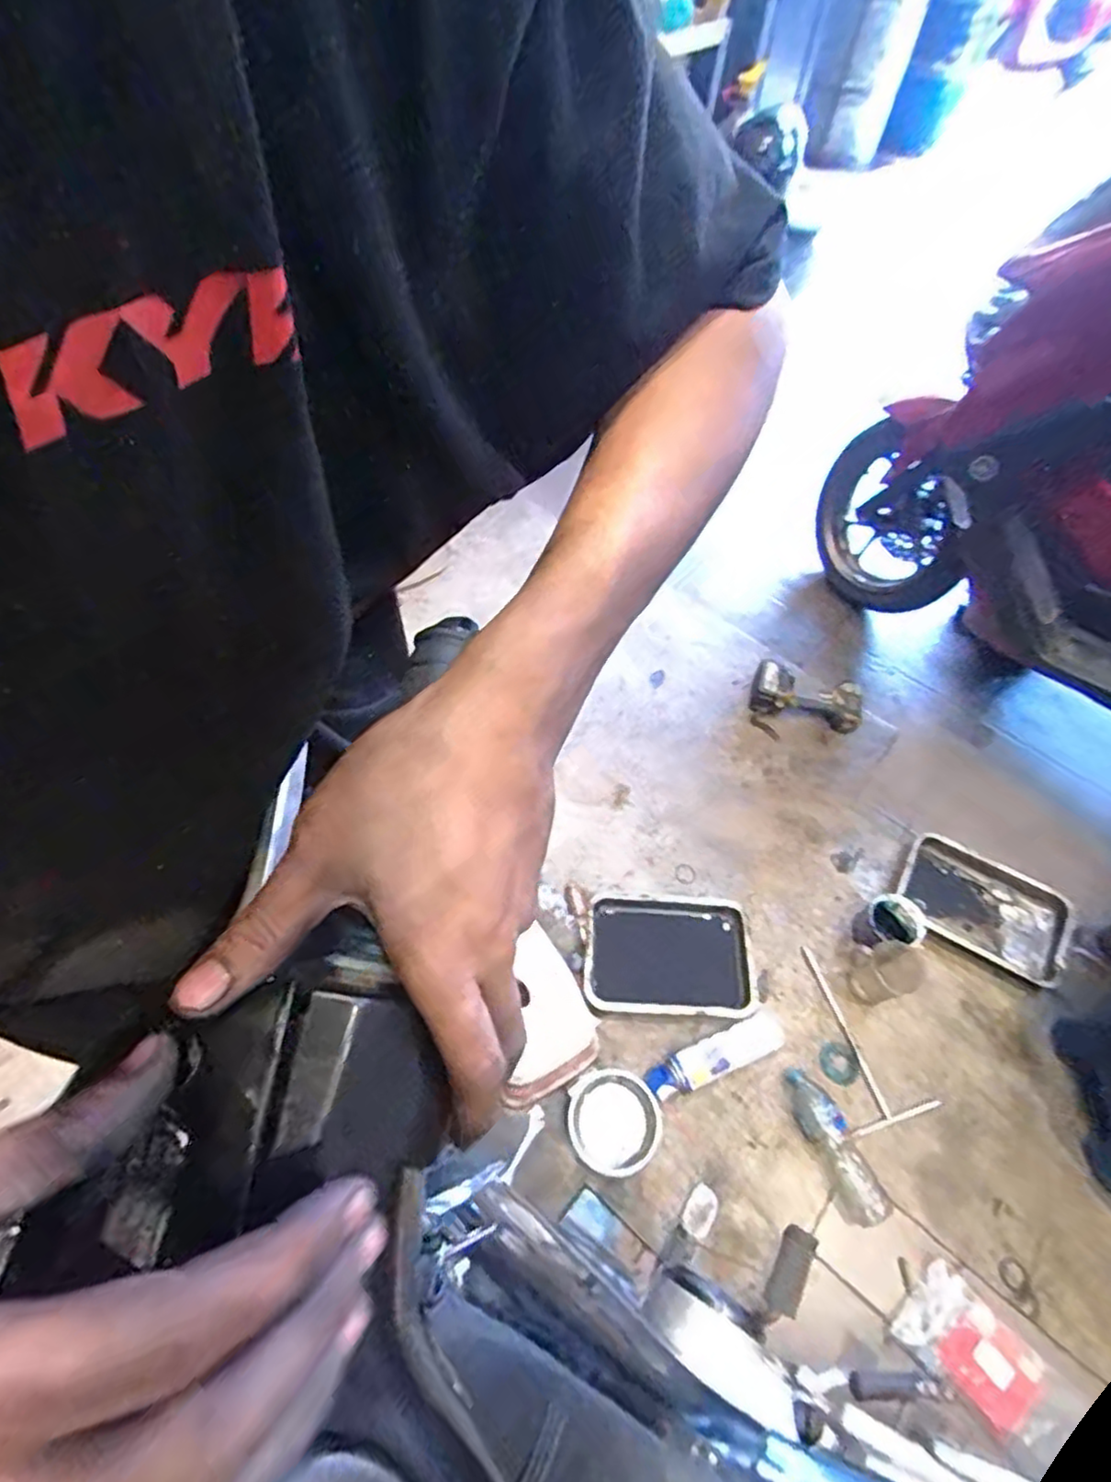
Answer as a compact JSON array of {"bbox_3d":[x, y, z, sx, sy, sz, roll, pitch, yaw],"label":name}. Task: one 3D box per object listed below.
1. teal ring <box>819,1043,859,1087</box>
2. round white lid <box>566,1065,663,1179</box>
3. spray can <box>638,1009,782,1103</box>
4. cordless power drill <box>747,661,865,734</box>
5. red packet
[{"bbox_3d":[0.491,0.559,1.175,0.058,0.007,0.066,-10,59,-9],"label":"teal ring"},{"bbox_3d":[0.095,0.617,1.104,0.144,0.039,0.147,1,58,-2],"label":"round white lid"},{"bbox_3d":[0.273,0.539,1.159,0.252,0.064,0.066,-20,61,-14],"label":"spray can"},{"bbox_3d":[0.557,-0.094,1.513,0.228,0.075,0.125,20,59,9],"label":"cordless power drill"},{"bbox_3d":[0.602,0.881,0.978,0.125,0.023,0.196,-38,67,-23],"label":"red packet"}]

